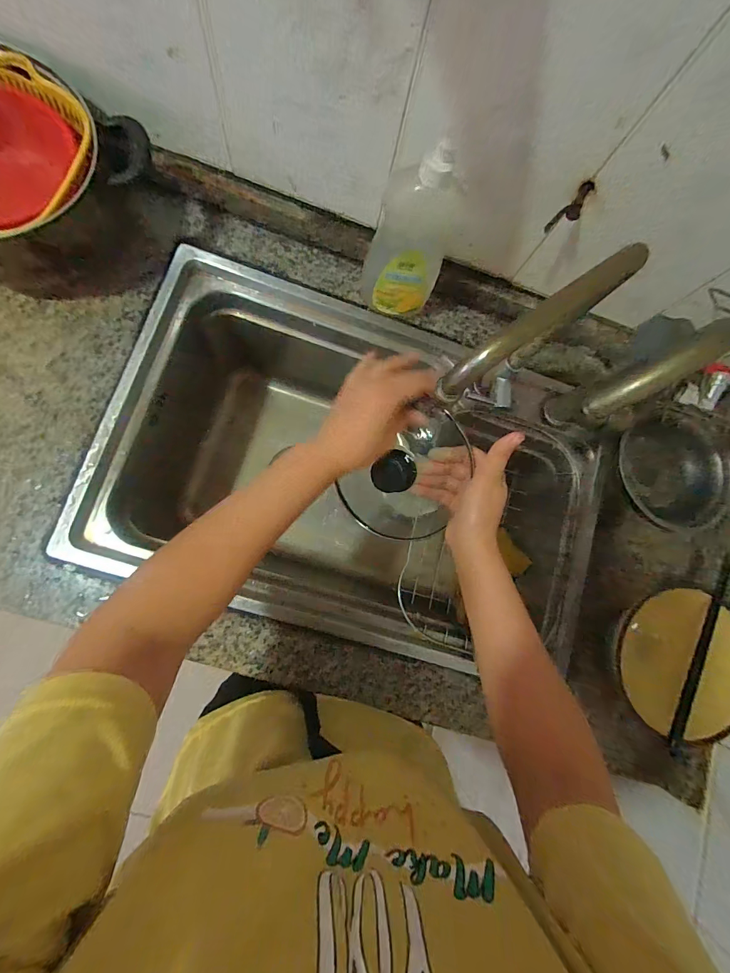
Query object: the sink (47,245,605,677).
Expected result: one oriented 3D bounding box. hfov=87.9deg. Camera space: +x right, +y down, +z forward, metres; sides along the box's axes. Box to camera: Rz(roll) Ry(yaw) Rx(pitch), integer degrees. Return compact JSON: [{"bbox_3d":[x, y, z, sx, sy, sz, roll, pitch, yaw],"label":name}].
[{"bbox_3d":[-0.009,-0.010,0.637,0.683,0.255,0.449,18,81,-5],"label":"sink"}]

